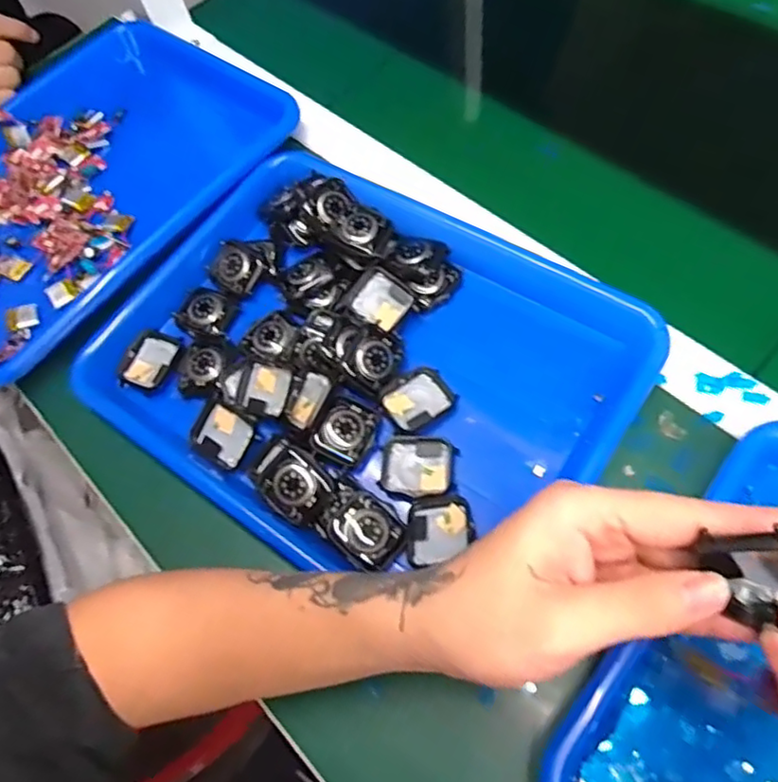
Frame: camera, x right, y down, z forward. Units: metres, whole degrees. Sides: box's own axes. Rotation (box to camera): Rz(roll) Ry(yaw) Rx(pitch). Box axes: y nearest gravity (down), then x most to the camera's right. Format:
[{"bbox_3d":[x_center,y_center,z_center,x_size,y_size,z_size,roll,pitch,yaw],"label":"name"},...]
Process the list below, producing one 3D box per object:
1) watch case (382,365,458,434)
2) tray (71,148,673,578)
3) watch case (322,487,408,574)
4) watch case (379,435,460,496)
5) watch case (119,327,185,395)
[{"bbox_3d":[0.019,0.006,0.388,0.043,0.008,0.037,-34,64,-7],"label":"watch case"},{"bbox_3d":[-0.019,-0.022,0.401,0.330,0.045,0.259,30,73,21],"label":"tray"},{"bbox_3d":[-0.014,0.079,0.347,0.047,0.012,0.035,33,74,22],"label":"watch case"},{"bbox_3d":[0.018,0.046,0.368,0.044,0.010,0.038,3,65,11],"label":"watch case"},{"bbox_3d":[-0.171,-0.022,0.435,0.039,0.011,0.045,13,68,15],"label":"watch case"}]

